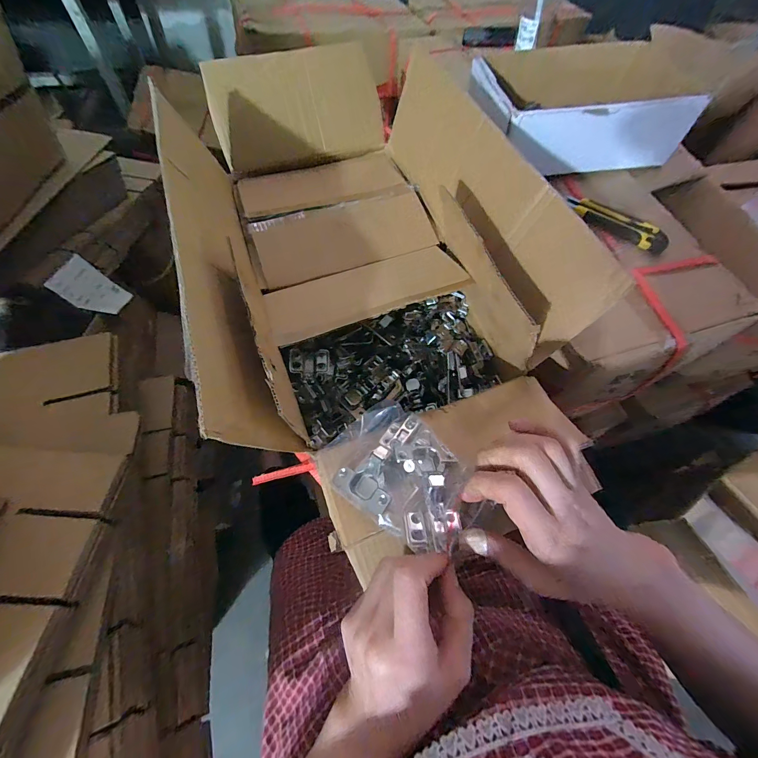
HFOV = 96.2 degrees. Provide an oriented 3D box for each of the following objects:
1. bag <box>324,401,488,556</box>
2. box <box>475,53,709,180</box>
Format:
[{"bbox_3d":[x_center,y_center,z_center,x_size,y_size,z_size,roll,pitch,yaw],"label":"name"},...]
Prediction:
[{"bbox_3d":[0.015,0.088,0.324,0.113,0.033,0.156,-30,51,-11],"label":"bag"},{"bbox_3d":[0.299,-0.395,0.534,0.351,0.111,0.147,22,63,9],"label":"box"}]

